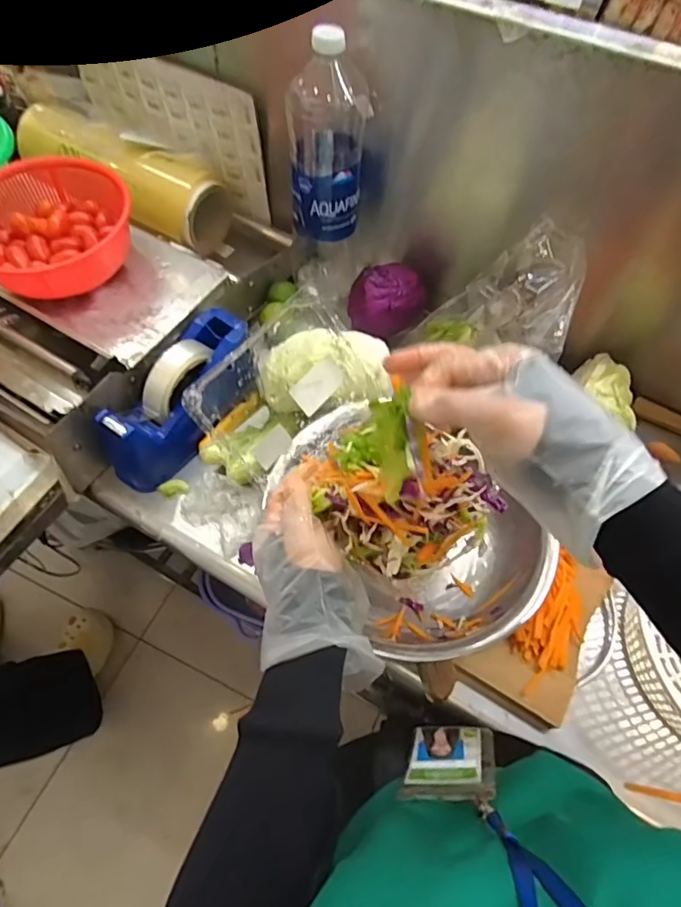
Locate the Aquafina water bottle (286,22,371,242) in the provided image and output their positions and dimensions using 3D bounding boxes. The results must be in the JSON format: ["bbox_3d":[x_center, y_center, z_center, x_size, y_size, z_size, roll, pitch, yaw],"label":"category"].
[{"bbox_3d":[-0.014,-0.350,0.606,0.084,0.213,0.075,0,60,-2],"label":"Aquafina water bottle"}]

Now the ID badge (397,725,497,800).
[{"bbox_3d":[0.083,0.232,0.400,0.065,0.113,0.005,-9,83,14],"label":"ID badge"}]

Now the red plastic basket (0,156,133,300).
[{"bbox_3d":[-0.347,-0.275,0.624,0.176,0.068,0.187,1,60,-1],"label":"red plastic basket"}]

